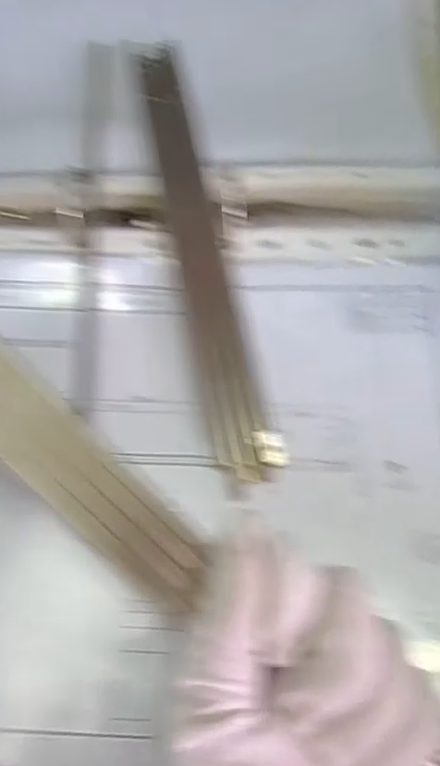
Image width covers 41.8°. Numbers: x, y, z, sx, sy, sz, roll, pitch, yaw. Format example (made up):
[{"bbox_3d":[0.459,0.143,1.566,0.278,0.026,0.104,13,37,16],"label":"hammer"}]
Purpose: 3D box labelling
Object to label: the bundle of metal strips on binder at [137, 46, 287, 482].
[{"bbox_3d":[-0.013,-0.080,0.292,0.027,0.009,0.263,-11,64,-3],"label":"bundle of metal strips on binder"}]

